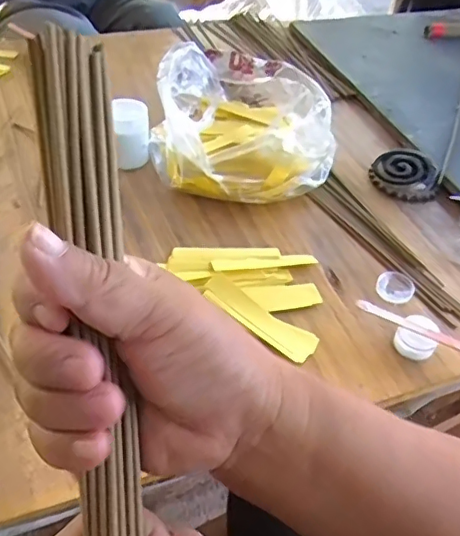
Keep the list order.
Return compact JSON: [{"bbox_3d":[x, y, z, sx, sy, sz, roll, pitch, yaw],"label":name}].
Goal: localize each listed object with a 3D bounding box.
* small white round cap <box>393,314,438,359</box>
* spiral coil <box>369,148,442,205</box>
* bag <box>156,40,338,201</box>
[{"bbox_3d":[0.174,0.064,0.520,0.036,0.027,0.031,22,47,15],"label":"small white round cap"},{"bbox_3d":[0.217,-0.116,0.689,0.083,0.031,0.063,19,47,12],"label":"spiral coil"},{"bbox_3d":[0.015,-0.181,0.690,0.214,0.088,0.243,-2,46,-9],"label":"bag"}]

